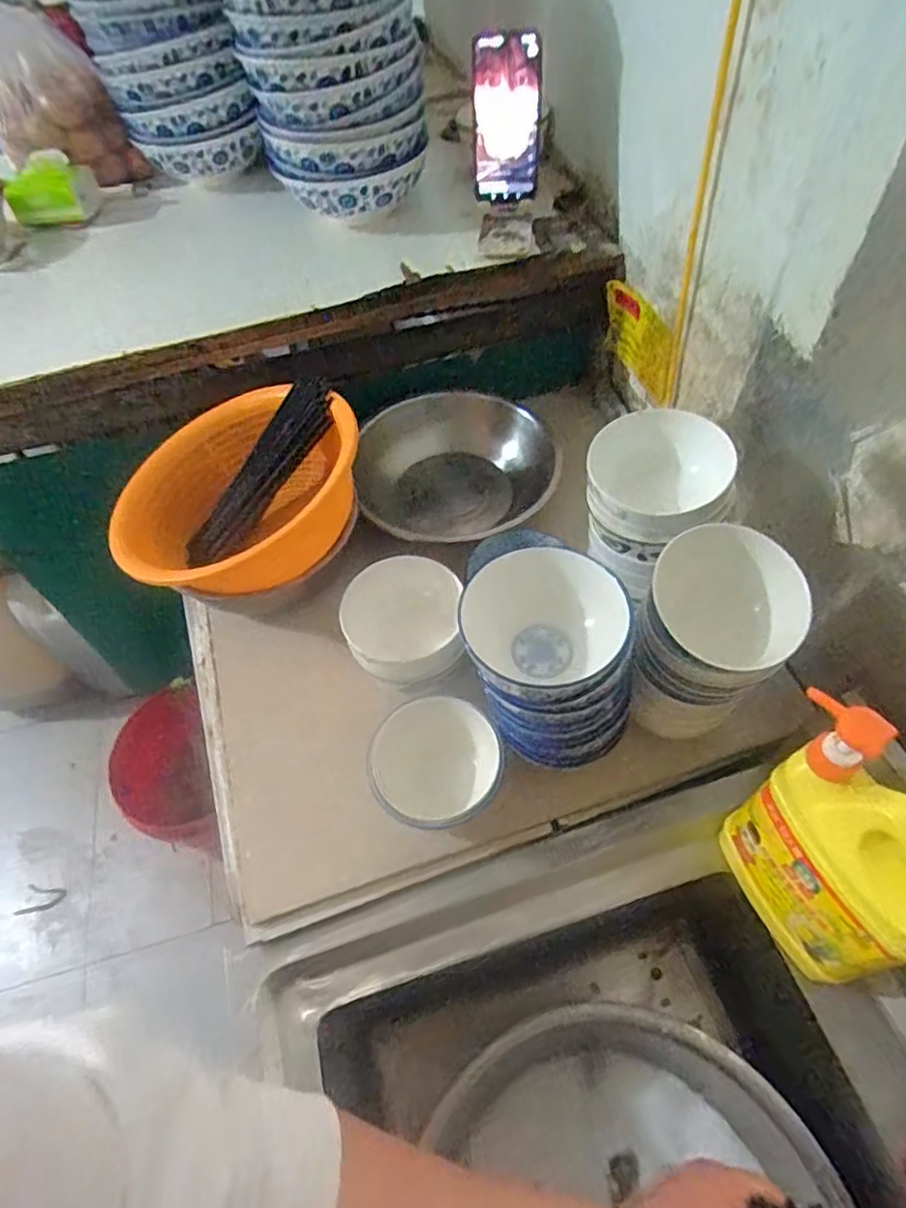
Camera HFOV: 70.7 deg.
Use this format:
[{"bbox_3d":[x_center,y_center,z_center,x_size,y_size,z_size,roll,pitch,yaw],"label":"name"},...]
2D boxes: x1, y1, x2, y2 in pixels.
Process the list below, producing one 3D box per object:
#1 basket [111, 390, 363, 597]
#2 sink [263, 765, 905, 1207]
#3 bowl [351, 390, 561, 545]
[{"bbox_3d":[-0.251,-0.120,0.726,0.255,0.119,0.283,25,60,21],"label":"basket"},{"bbox_3d":[0.143,0.533,0.533,0.525,0.244,0.585,-18,55,-7],"label":"sink"},{"bbox_3d":[0.004,-0.161,0.832,0.246,0.107,0.249,-3,54,4],"label":"bowl"}]

